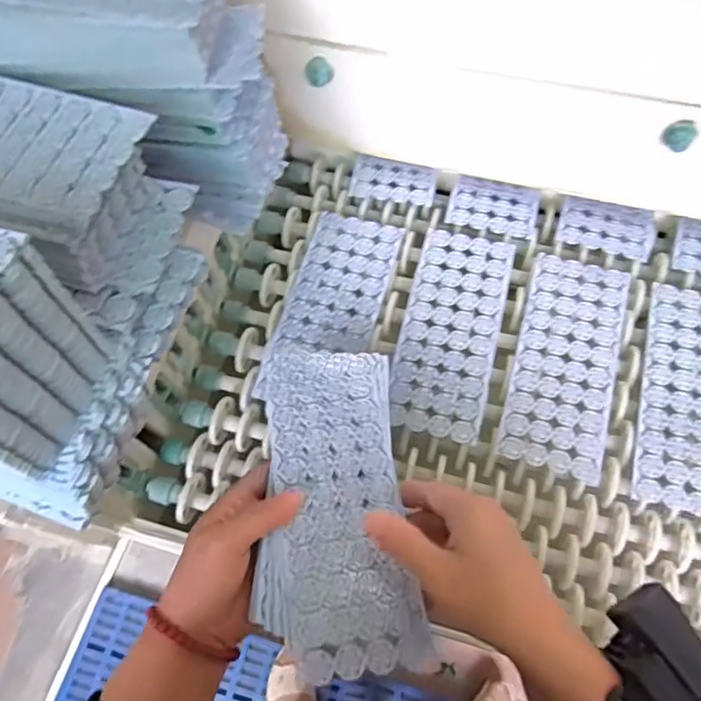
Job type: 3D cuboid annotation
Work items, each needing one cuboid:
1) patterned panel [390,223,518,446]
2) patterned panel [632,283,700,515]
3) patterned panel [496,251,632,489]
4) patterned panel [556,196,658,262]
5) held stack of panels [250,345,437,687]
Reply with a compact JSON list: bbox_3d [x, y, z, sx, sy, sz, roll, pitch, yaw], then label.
[{"bbox_3d":[0.090,-0.021,0.535,0.084,0.005,0.200,14,68,7],"label":"patterned panel"},{"bbox_3d":[0.291,0.037,0.502,0.085,0.007,0.197,16,68,7],"label":"patterned panel"},{"bbox_3d":[0.188,0.007,0.519,0.085,0.005,0.200,16,68,7],"label":"patterned panel"},{"bbox_3d":[0.248,-0.119,0.576,0.087,0.009,0.056,17,68,8],"label":"patterned panel"},{"bbox_3d":[-0.011,0.095,0.409,0.098,0.017,0.225,-5,57,-1],"label":"held stack of panels"}]

